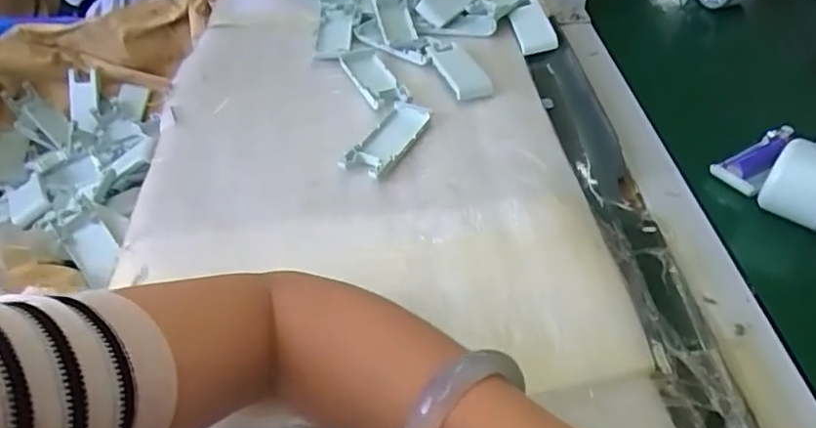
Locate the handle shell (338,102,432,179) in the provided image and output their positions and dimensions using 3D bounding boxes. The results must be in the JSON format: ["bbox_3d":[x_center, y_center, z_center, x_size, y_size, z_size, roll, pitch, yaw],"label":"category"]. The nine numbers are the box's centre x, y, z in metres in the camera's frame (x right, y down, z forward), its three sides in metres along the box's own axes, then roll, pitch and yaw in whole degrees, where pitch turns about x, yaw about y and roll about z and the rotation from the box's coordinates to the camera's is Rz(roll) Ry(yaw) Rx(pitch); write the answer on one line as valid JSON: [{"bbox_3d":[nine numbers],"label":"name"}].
[{"bbox_3d":[-0.016,-0.069,0.530,0.039,0.013,0.105,20,47,20],"label":"handle shell"}]

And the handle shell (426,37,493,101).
[{"bbox_3d":[0.049,-0.149,0.605,0.034,0.018,0.106,-15,45,-14],"label":"handle shell"}]

